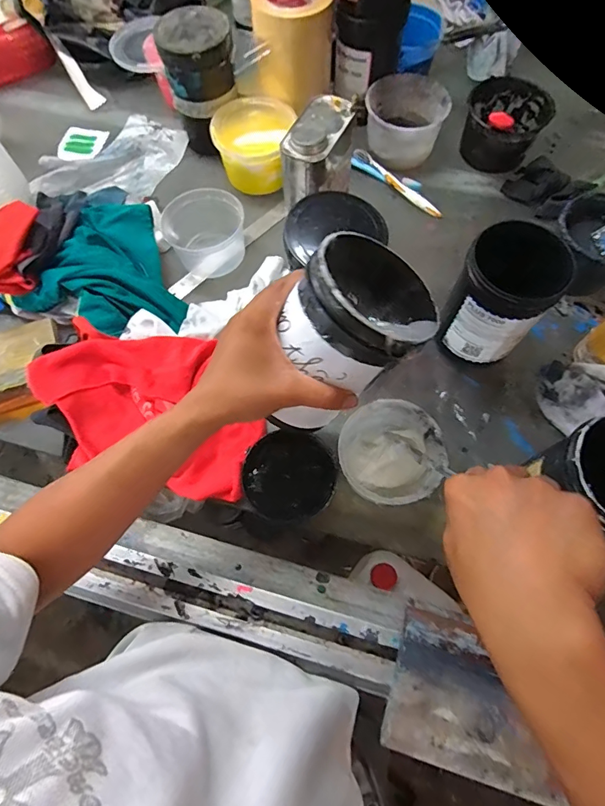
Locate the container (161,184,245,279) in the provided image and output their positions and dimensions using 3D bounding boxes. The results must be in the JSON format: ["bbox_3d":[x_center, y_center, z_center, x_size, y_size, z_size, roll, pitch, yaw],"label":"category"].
[{"bbox_3d":[-0.137,-0.243,0.617,0.116,0.073,0.097,-16,69,-6],"label":"container"}]

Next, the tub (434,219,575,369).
[{"bbox_3d":[0.229,-0.121,0.512,0.101,0.145,0.093,0,68,1],"label":"tub"}]

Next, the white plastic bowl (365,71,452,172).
[{"bbox_3d":[0.159,-0.446,0.687,0.120,0.070,0.120,0,68,1],"label":"white plastic bowl"}]

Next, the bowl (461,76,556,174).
[{"bbox_3d":[0.324,-0.449,0.701,0.121,0.071,0.123,0,68,1],"label":"bowl"}]

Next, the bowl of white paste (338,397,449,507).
[{"bbox_3d":[0.099,0.059,0.500,0.114,0.056,0.110,0,68,1],"label":"bowl of white paste"}]

